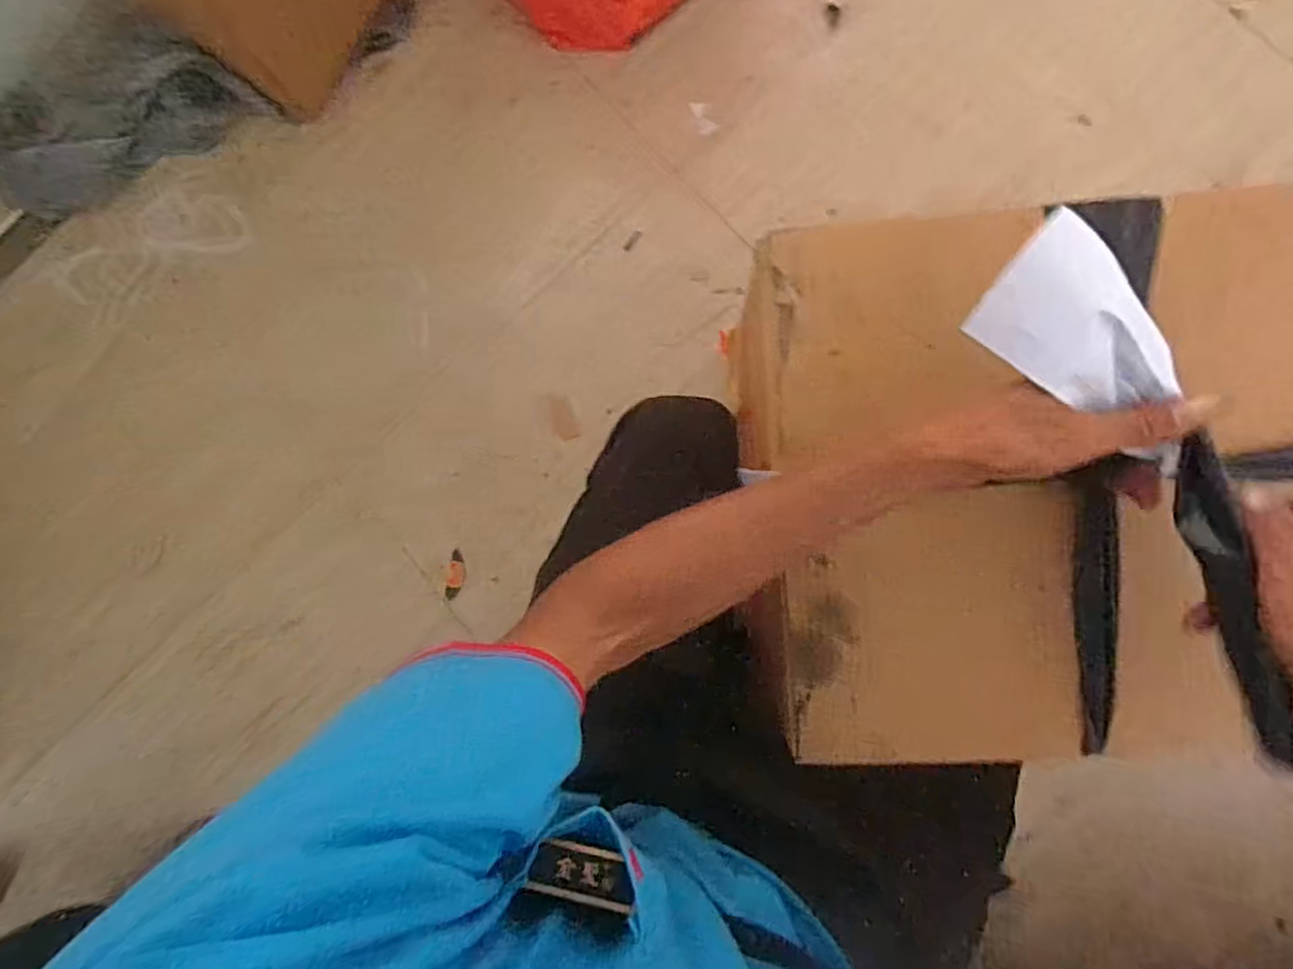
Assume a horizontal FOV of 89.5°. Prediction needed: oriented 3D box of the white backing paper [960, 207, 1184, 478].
[{"bbox_3d":[0.237,-0.068,0.341,0.063,0.034,0.136,-40,82,4],"label":"white backing paper"}]

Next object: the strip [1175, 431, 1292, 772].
[{"bbox_3d":[0.314,0.064,0.345,0.016,0.036,0.178,-20,94,7],"label":"strip"}]

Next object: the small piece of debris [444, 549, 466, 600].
[{"bbox_3d":[-0.246,0.118,0.841,0.023,0.005,0.062,8,88,9],"label":"small piece of debris"}]

